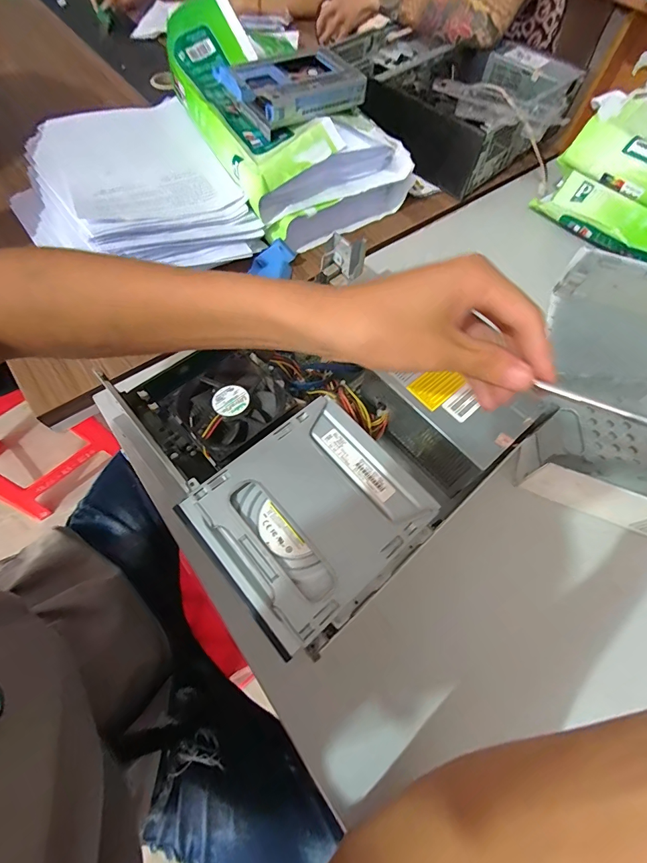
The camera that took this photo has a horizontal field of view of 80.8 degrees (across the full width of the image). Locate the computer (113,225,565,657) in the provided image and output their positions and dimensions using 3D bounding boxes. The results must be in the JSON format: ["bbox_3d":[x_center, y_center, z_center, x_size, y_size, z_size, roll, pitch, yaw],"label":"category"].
[{"bbox_3d":[-0.017,-0.006,0.394,0.294,0.091,0.318,-38,70,-18],"label":"computer"}]

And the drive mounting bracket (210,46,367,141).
[{"bbox_3d":[-0.048,-0.487,0.533,0.193,0.049,0.131,-28,68,-14],"label":"drive mounting bracket"}]

